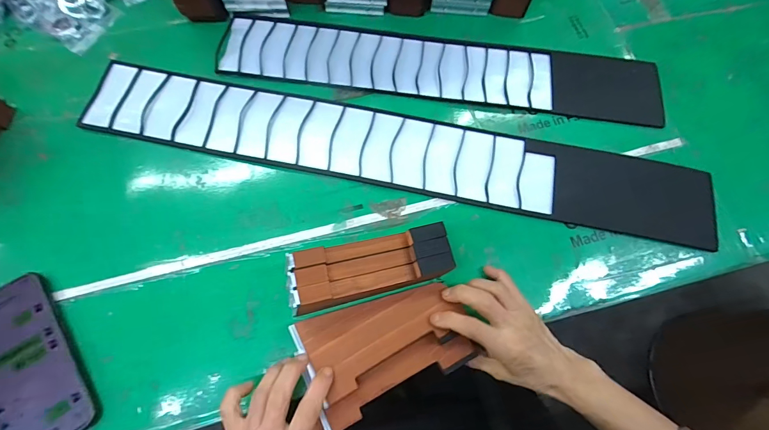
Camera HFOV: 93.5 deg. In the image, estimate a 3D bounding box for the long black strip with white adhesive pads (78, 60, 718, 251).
[{"bbox_3d":[0.015,-0.081,0.431,0.726,0.006,0.098,12,72,2],"label":"long black strip with white adhesive pads"}]

